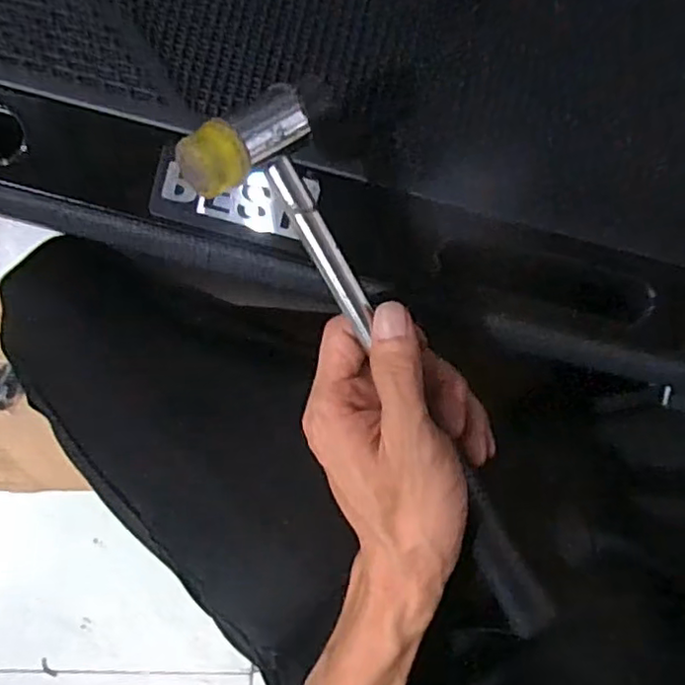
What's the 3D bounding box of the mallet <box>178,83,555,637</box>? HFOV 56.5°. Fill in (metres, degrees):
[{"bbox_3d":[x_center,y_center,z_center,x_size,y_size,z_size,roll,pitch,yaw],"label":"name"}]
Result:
[{"bbox_3d":[0.025,0.026,0.279,0.048,0.032,0.270,-31,110,1],"label":"mallet"}]

